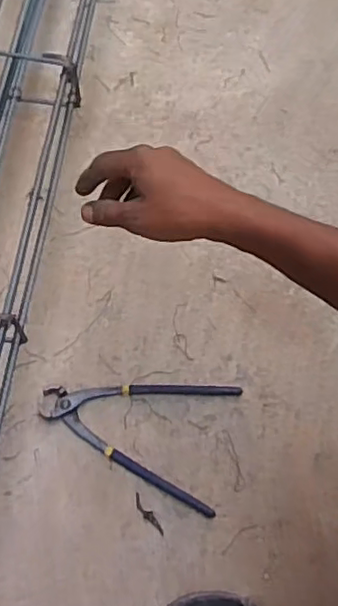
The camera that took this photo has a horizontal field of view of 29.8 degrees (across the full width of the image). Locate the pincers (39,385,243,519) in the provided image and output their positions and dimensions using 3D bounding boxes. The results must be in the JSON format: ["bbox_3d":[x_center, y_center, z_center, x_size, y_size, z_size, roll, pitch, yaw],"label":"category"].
[{"bbox_3d":[-0.034,0.124,0.673,0.200,0.012,0.133,18,68,5],"label":"pincers"}]

